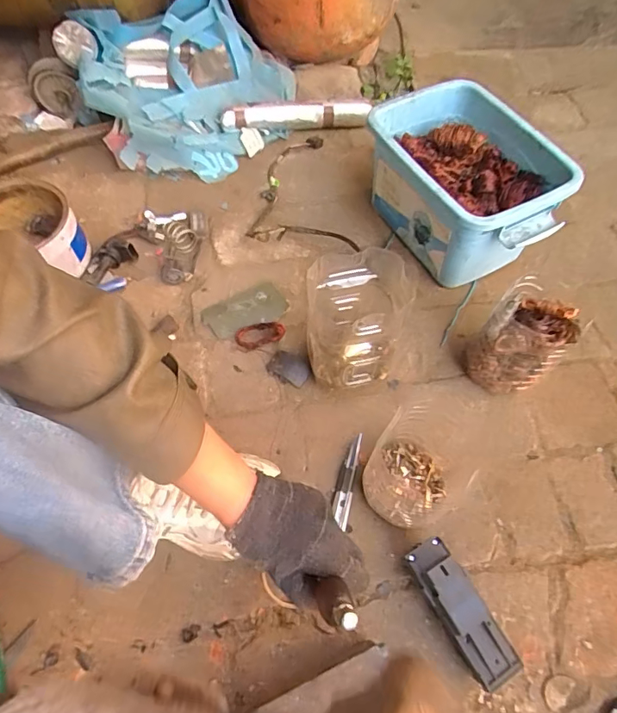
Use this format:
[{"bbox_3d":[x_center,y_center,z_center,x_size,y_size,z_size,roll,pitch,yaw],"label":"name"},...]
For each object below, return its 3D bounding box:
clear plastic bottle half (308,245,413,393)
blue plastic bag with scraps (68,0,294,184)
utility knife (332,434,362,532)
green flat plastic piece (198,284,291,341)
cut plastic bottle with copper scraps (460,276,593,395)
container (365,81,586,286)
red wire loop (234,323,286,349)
[{"bbox_3d":[0.055,-0.034,0.590,0.104,0.168,0.102,0,61,0],"label":"clear plastic bottle half"},{"bbox_3d":[-0.204,-0.464,0.847,0.341,0.164,0.295,-28,65,-14],"label":"blue plastic bag with scraps"},{"bbox_3d":[0.047,0.148,0.592,0.022,0.010,0.109,12,62,7],"label":"utility knife"},{"bbox_3d":[-0.092,-0.067,0.702,0.117,0.008,0.059,-21,63,-11],"label":"green flat plastic piece"},{"bbox_3d":[0.259,-0.016,0.606,0.091,0.130,0.093,0,61,0],"label":"cut plastic bottle with copper scraps"},{"bbox_3d":[0.220,-0.241,0.717,0.200,0.159,0.279,-35,67,-17],"label":"container"},{"bbox_3d":[-0.068,-0.031,0.687,0.070,0.005,0.031,-15,89,-2],"label":"red wire loop"}]

